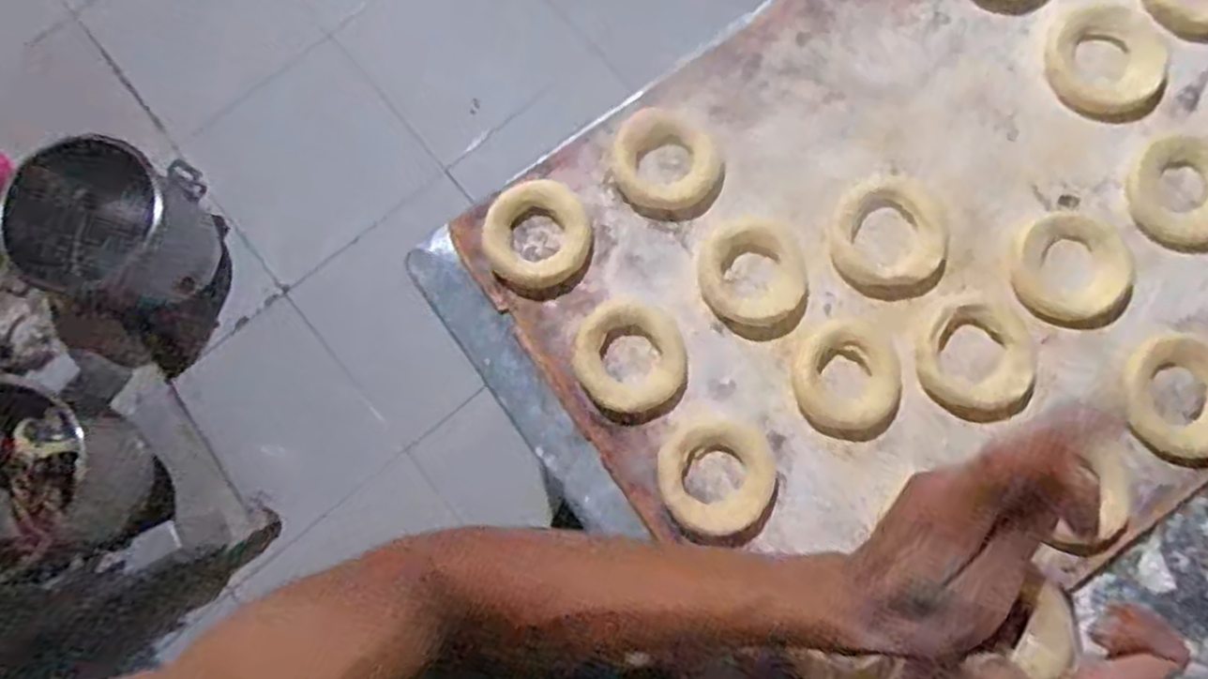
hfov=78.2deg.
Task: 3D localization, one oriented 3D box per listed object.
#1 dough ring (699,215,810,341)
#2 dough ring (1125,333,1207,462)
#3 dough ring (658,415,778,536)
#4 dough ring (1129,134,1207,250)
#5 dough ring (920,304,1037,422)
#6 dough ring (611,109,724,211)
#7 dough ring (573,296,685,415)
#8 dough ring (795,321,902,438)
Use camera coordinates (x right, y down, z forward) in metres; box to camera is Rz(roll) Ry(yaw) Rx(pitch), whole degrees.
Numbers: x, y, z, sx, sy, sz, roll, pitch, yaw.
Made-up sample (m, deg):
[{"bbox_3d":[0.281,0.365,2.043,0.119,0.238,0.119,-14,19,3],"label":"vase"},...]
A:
[{"bbox_3d":[0.102,-0.042,0.506,0.072,0.020,0.080,8,80,3],"label":"dough ring"},{"bbox_3d":[0.376,0.038,0.489,0.068,0.025,0.079,-1,79,1],"label":"dough ring"},{"bbox_3d":[0.071,0.087,0.476,0.071,0.016,0.072,0,79,1],"label":"dough ring"},{"bbox_3d":[0.398,-0.101,0.510,0.069,0.015,0.077,-25,80,-3],"label":"dough ring"},{"bbox_3d":[0.247,0.015,0.492,0.074,0.013,0.079,0,79,1],"label":"dough ring"},{"bbox_3d":[0.044,-0.126,0.525,0.073,0.017,0.073,0,79,1],"label":"dough ring"},{"bbox_3d":[0.018,0.012,0.493,0.074,0.017,0.069,0,79,1],"label":"dough ring"},{"bbox_3d":[0.164,0.025,0.489,0.070,0.016,0.073,-5,79,0],"label":"dough ring"}]

